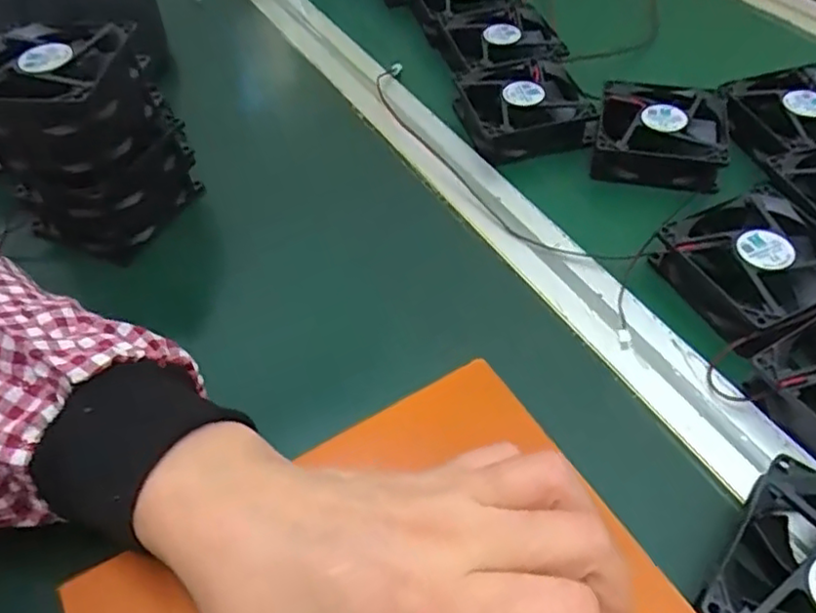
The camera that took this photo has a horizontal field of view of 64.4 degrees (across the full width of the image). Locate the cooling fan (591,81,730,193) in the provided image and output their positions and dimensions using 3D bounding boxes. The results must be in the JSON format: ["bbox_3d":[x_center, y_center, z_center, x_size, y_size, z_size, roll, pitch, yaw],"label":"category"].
[{"bbox_3d":[0.168,-0.117,0.431,0.080,0.024,0.097,9,51,13],"label":"cooling fan"}]

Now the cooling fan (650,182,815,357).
[{"bbox_3d":[0.191,-0.023,0.353,0.083,0.023,0.080,-22,51,-12],"label":"cooling fan"}]

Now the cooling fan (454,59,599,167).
[{"bbox_3d":[0.080,-0.139,0.465,0.092,0.032,0.086,-14,50,-6],"label":"cooling fan"}]

